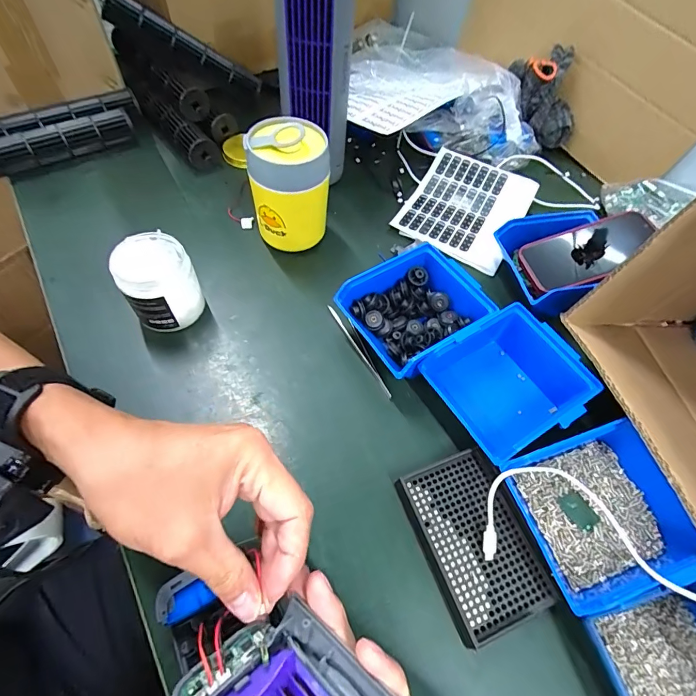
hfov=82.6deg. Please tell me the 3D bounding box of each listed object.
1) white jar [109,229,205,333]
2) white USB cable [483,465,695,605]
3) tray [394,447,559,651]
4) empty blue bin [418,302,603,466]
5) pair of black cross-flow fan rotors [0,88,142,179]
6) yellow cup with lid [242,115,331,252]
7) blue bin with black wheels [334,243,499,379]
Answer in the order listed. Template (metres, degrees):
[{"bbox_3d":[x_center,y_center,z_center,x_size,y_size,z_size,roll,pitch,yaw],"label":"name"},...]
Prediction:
[{"bbox_3d":[-0.200,-0.066,0.429,0.072,0.098,0.071,2,59,-3],"label":"white jar"},{"bbox_3d":[0.223,0.187,0.298,0.258,0.066,0.117,39,63,20],"label":"white USB cable"},{"bbox_3d":[0.108,0.165,0.345,0.087,0.016,0.133,-16,62,-14],"label":"tray"},{"bbox_3d":[0.155,0.037,0.396,0.133,0.070,0.124,-26,62,-19],"label":"empty blue bin"},{"bbox_3d":[-0.418,-0.307,0.560,0.246,0.045,0.087,-26,65,-18],"label":"pair of black cross-flow fan rotors"},{"bbox_3d":[-0.070,-0.189,0.484,0.091,0.139,0.083,-7,57,-8],"label":"yellow cup with lid"},{"bbox_3d":[0.075,-0.038,0.438,0.140,0.064,0.115,-28,63,-20],"label":"blue bin with black wheels"}]

